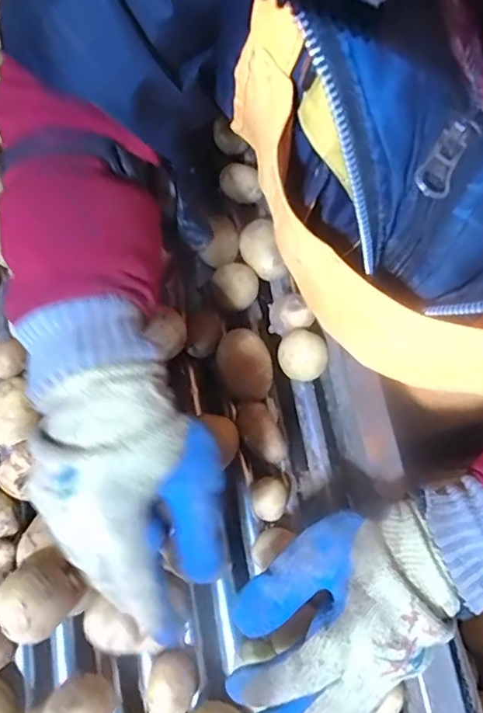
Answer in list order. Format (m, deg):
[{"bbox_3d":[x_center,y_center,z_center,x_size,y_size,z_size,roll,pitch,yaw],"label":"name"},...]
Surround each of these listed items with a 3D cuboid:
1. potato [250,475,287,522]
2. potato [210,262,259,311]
[{"bbox_3d":[0.020,0.111,0.428,0.026,0.023,0.031,-1,68,-2],"label":"potato"},{"bbox_3d":[-0.006,-0.059,0.476,0.039,0.028,0.038,-5,69,-3],"label":"potato"}]

